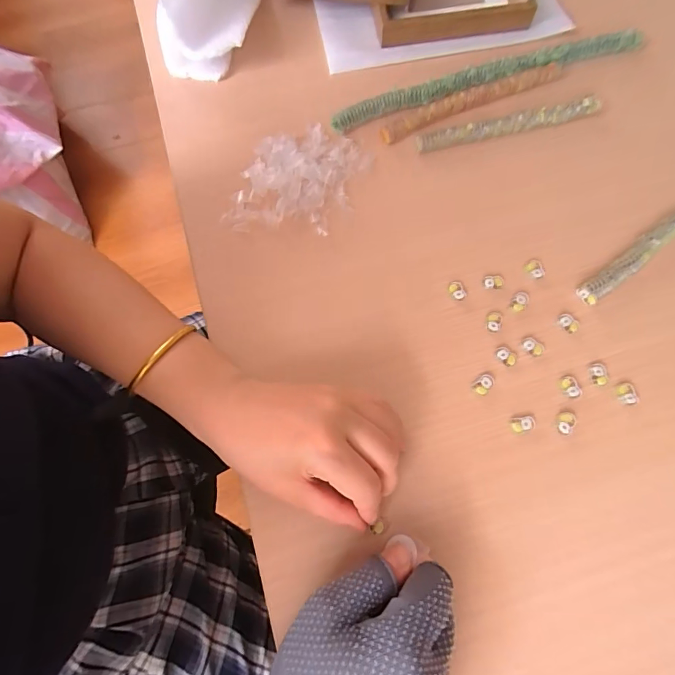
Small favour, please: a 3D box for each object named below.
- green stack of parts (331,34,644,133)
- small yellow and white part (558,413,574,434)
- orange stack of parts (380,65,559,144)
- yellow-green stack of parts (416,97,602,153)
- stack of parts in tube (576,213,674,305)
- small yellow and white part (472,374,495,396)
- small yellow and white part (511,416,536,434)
[{"bbox_3d":[0.137,-0.236,0.389,0.295,0.018,0.019,-16,72,-5],"label":"green stack of parts"},{"bbox_3d":[0.160,0.061,0.296,0.010,0.005,0.015,10,72,4],"label":"small yellow and white part"},{"bbox_3d":[0.118,-0.212,0.379,0.172,0.016,0.014,-23,73,-7],"label":"orange stack of parts"},{"bbox_3d":[0.150,-0.188,0.370,0.160,0.016,0.013,-12,72,-4],"label":"yellow-green stack of parts"},{"bbox_3d":[0.237,-0.067,0.332,0.123,0.014,0.017,-36,75,-11],"label":"stack of parts in tube"},{"bbox_3d":[0.106,0.034,0.307,0.016,0.004,0.011,-41,76,-12],"label":"small yellow and white part"},{"bbox_3d":[0.131,0.061,0.296,0.017,0.004,0.011,-7,71,-2],"label":"small yellow and white part"}]

